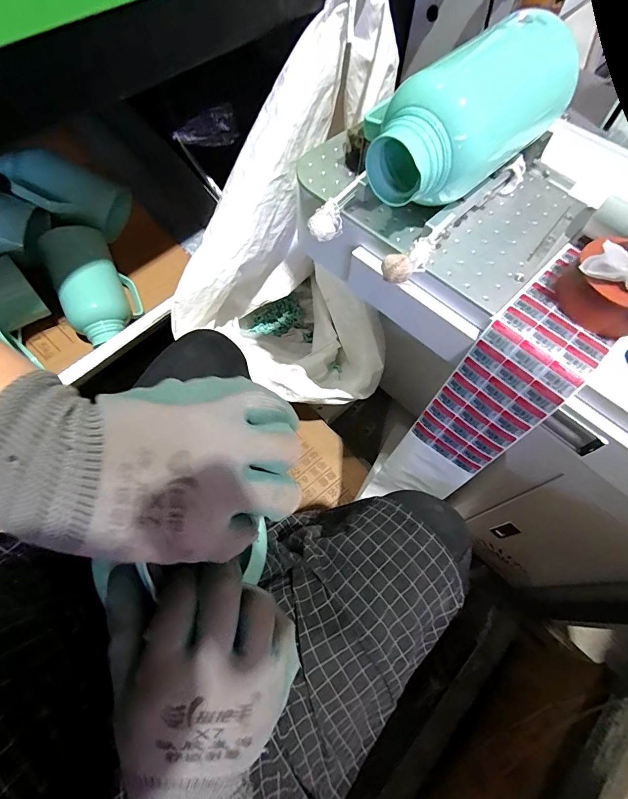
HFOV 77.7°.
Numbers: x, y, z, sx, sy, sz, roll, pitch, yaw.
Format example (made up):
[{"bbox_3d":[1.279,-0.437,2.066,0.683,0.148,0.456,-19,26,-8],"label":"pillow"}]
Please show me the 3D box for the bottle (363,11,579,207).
[{"bbox_3d":[0.173,-0.315,0.433,0.260,0.110,0.108,-33,68,-17],"label":"bottle"}]

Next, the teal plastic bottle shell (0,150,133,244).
[{"bbox_3d":[-0.521,-0.437,0.834,0.227,0.108,0.105,15,57,-34],"label":"teal plastic bottle shell"}]

